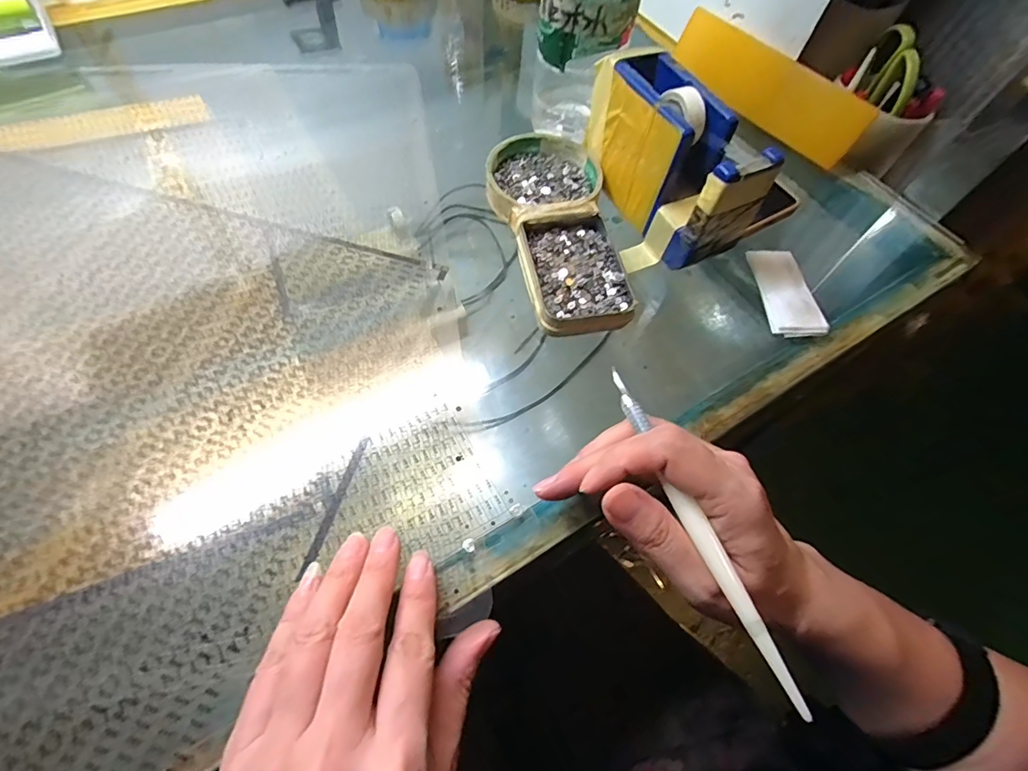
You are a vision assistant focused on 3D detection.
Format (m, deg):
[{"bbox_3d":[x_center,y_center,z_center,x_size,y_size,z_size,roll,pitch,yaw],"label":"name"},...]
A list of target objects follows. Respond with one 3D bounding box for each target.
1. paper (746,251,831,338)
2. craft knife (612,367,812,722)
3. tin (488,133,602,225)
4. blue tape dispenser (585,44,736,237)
[{"bbox_3d":[0.185,-0.064,0.324,0.037,0.007,0.070,-3,62,-6],"label":"paper"},{"bbox_3d":[0.077,0.056,0.201,0.007,0.005,0.148,-18,65,-14],"label":"craft knife"},{"bbox_3d":[0.021,-0.153,0.347,0.082,0.015,0.078,-3,62,-6],"label":"tin"},{"bbox_3d":[0.096,-0.166,0.326,0.049,0.073,0.099,-21,65,-15],"label":"blue tape dispenser"}]

